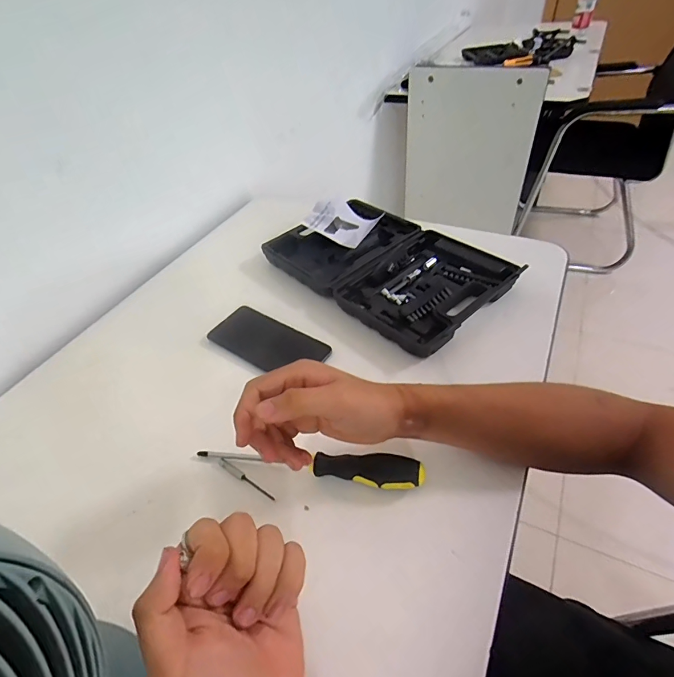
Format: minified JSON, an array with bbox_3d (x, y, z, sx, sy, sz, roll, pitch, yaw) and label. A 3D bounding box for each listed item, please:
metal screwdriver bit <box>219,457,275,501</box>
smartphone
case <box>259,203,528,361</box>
[{"bbox_3d":[-0.093,0.141,0.411,0.077,0.004,0.008,26,55,28],"label":"metal screwdriver bit"},{"bbox_3d":[-0.094,0.004,0.544,0.160,0.010,0.072,25,55,27],"label":"smartphone"},{"bbox_3d":[0.073,-0.116,0.622,0.213,0.033,0.344,-37,53,-25],"label":"case"}]

